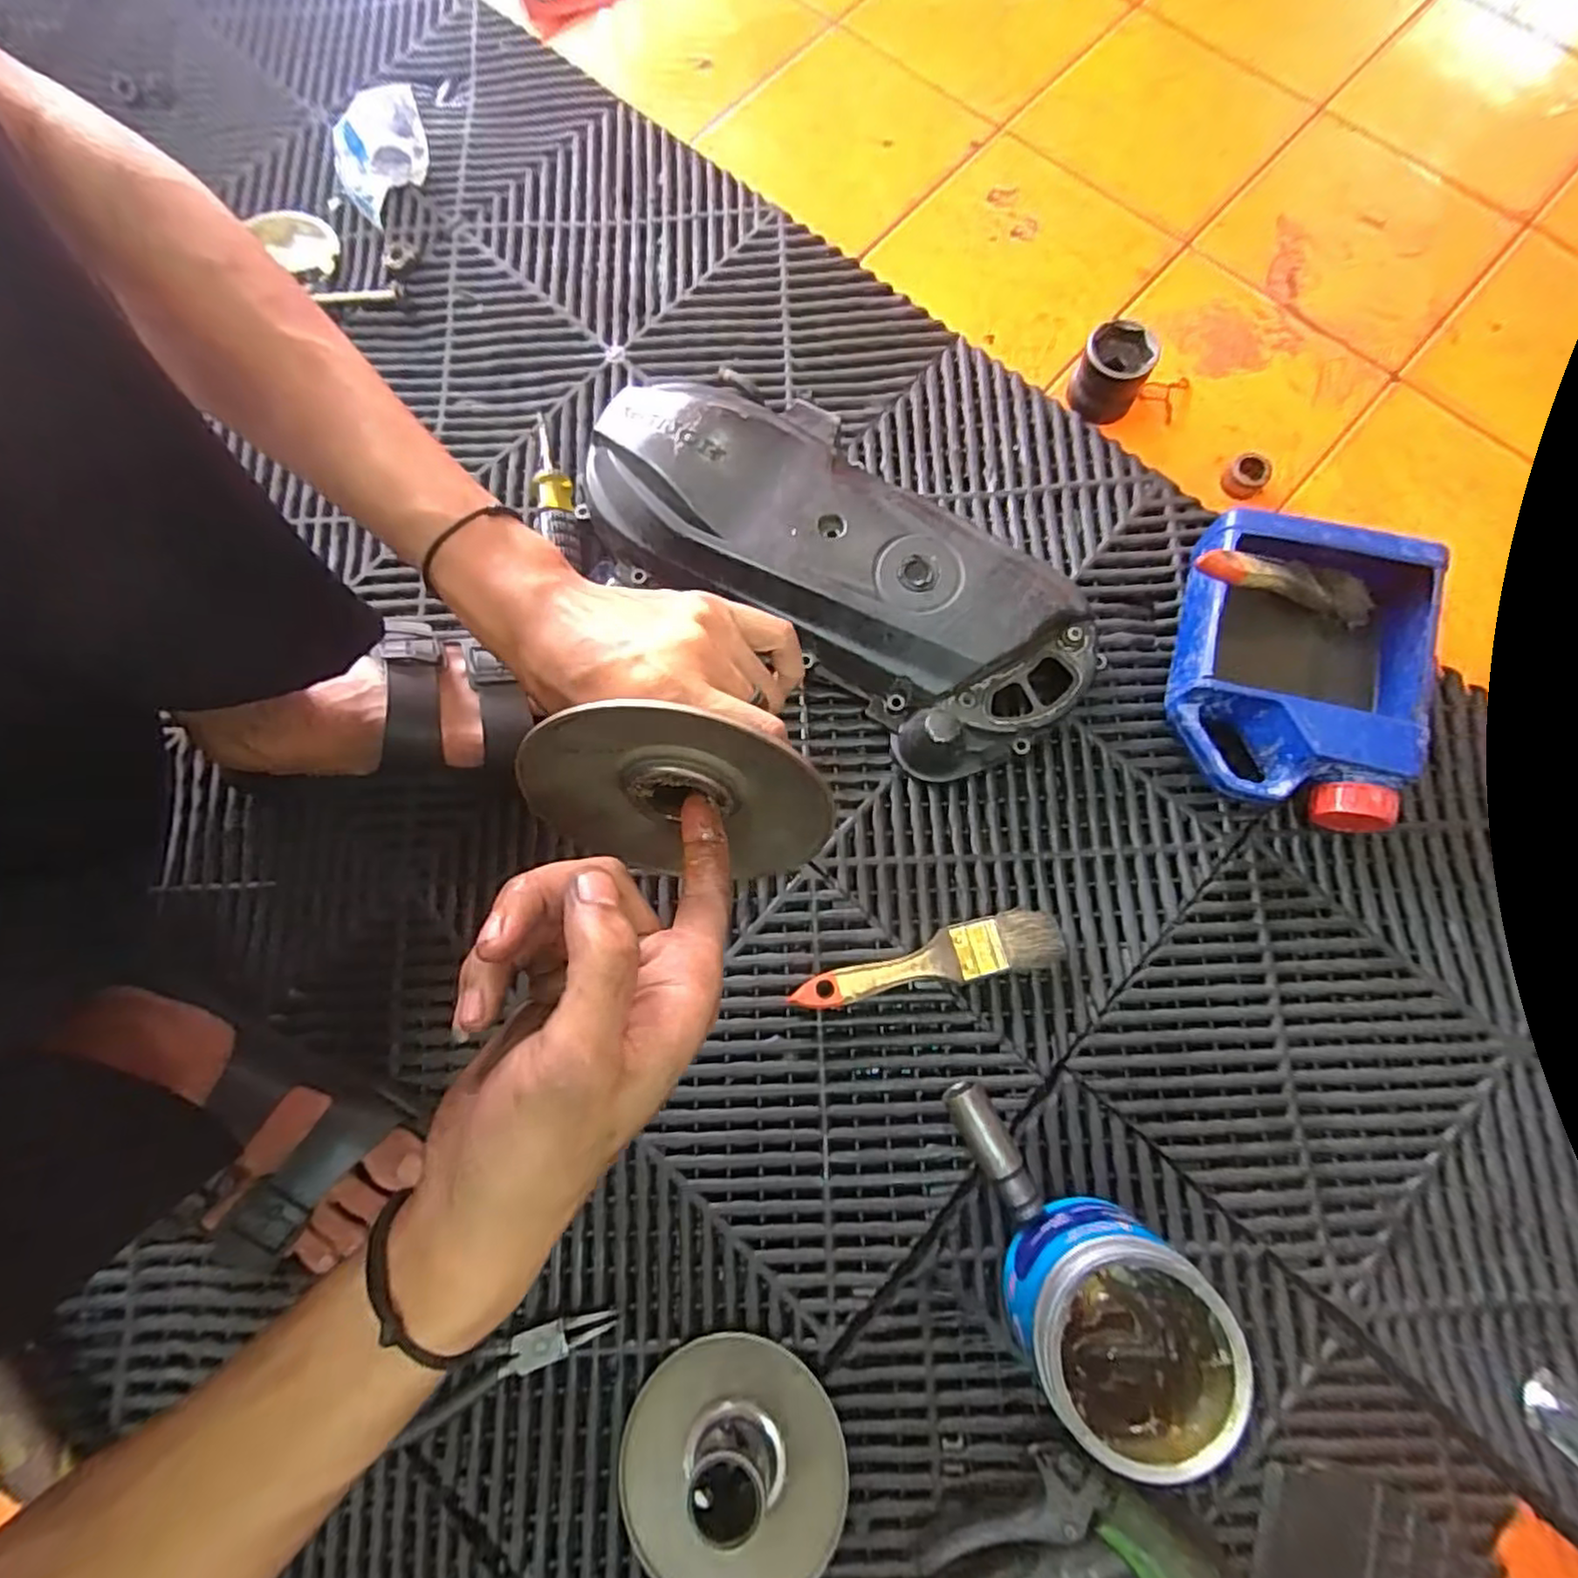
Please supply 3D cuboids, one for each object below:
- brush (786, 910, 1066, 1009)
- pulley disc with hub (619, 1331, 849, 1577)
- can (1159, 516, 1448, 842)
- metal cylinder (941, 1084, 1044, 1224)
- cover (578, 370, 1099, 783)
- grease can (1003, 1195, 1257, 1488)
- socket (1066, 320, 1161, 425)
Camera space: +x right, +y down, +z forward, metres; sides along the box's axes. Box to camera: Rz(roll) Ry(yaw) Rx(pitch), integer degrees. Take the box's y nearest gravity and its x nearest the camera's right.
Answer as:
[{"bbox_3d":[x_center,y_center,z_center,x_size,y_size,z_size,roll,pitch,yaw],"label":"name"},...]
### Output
[{"bbox_3d":[0.090,0.112,0.459,0.173,0.021,0.036,-11,77,-1],"label":"brush"},{"bbox_3d":[-0.032,0.384,0.391,0.120,0.041,0.123,0,77,2],"label":"pulley disc with hub"},{"bbox_3d":[0.330,-0.081,0.464,0.162,0.078,0.187,17,78,5],"label":"can"},{"bbox_3d":[0.125,0.220,0.430,0.025,0.024,0.081,-29,78,-5],"label":"metal cylinder"},{"bbox_3d":[0.029,-0.159,0.491,0.376,0.078,0.163,33,80,8],"label":"cover"},{"bbox_3d":[0.177,0.294,0.381,0.097,0.086,0.105,0,77,2],"label":"grease can"},{"bbox_3d":[0.246,-0.317,0.534,0.050,0.048,0.047,0,77,2],"label":"socket"}]

